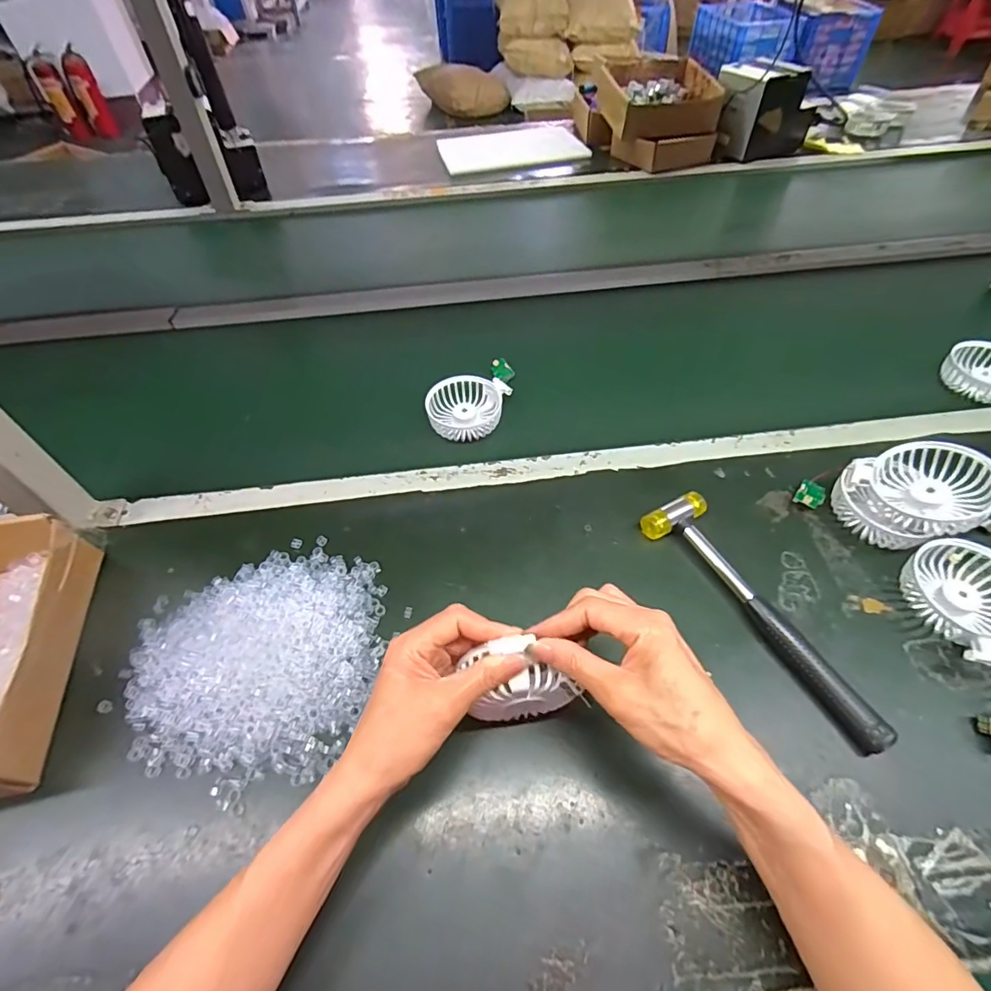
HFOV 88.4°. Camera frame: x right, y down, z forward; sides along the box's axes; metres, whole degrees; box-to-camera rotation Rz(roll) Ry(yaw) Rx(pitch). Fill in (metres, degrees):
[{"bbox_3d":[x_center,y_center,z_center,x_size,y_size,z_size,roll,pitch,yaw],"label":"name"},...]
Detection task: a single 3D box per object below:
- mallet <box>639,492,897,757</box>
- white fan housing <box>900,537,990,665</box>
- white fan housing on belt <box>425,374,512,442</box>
[{"bbox_3d":[0.230,0.094,0.434,0.060,0.022,0.239,-29,59,-18],"label":"mallet"},{"bbox_3d":[0.397,0.086,0.428,0.087,0.029,0.098,-18,56,-11],"label":"white fan housing"},{"bbox_3d":[-0.033,-0.107,0.621,0.096,0.024,0.086,-2,52,1],"label":"white fan housing on belt"}]

